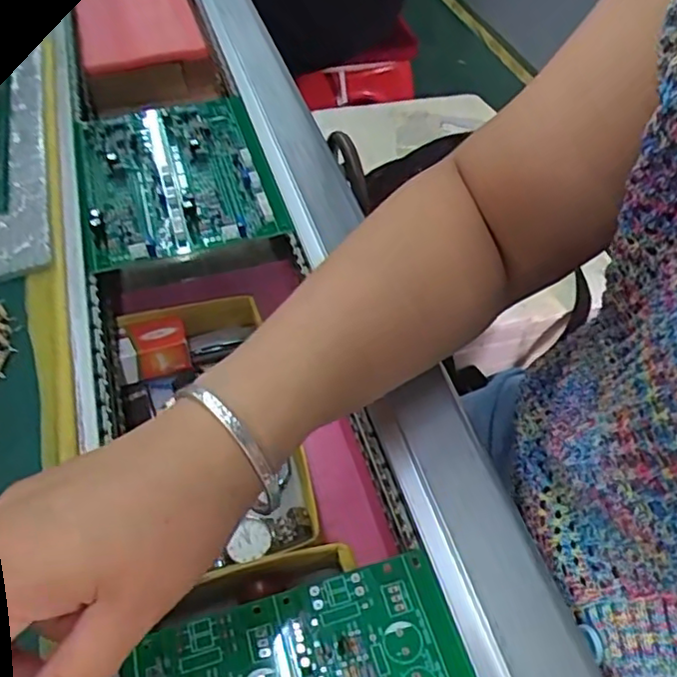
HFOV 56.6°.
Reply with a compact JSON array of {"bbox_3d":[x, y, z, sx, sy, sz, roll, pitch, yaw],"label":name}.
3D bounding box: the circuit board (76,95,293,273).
[{"bbox_3d":[-0.122,-0.123,0.472,0.138,0.020,0.169,-14,53,-12],"label":"circuit board"}]

